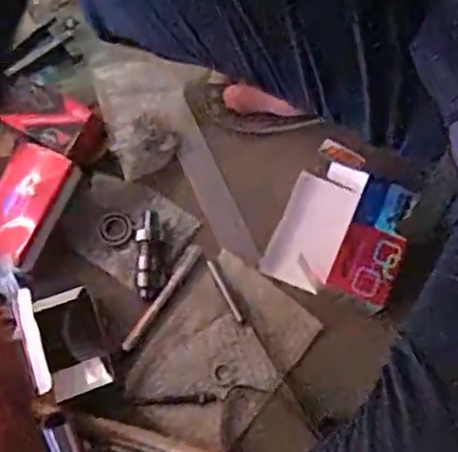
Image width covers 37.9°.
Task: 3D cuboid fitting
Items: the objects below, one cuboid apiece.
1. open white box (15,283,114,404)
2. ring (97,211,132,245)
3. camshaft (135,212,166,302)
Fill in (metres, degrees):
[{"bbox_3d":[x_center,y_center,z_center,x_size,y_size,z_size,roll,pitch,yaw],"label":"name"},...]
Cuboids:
[{"bbox_3d":[-0.155,0.112,0.637,0.055,0.118,0.098,-20,75,-4],"label":"open white box"},{"bbox_3d":[-0.125,0.002,0.730,0.038,0.007,0.036,0,75,1],"label":"ring"},{"bbox_3d":[-0.083,0.032,0.704,0.027,0.023,0.093,1,91,2],"label":"camshaft"}]

